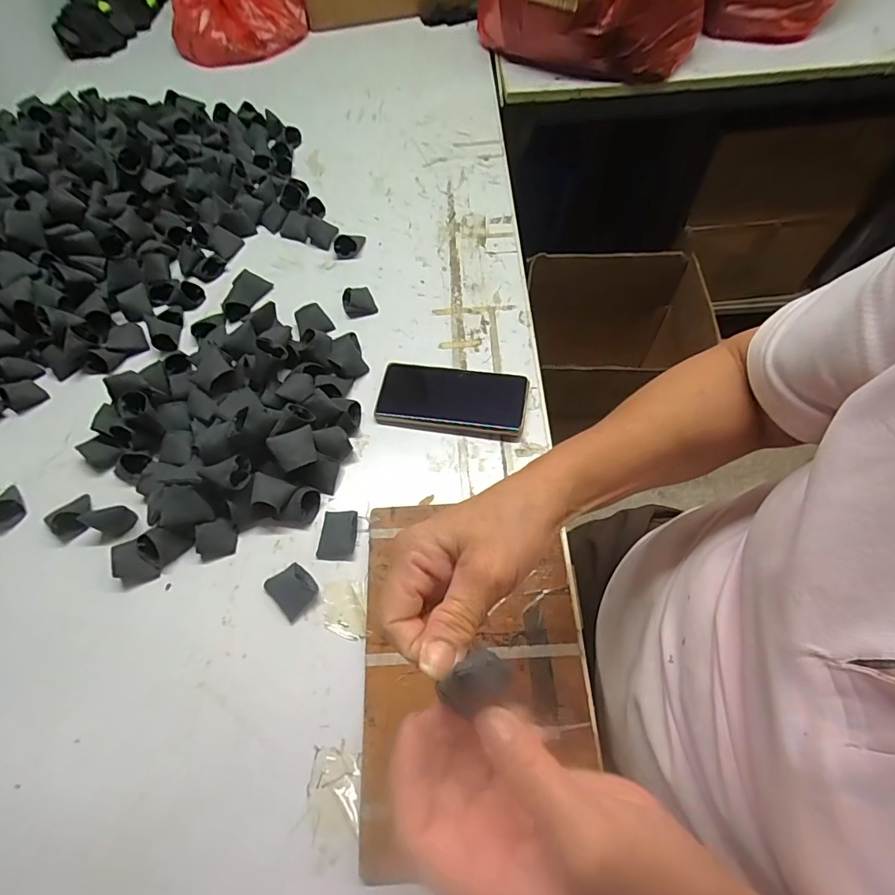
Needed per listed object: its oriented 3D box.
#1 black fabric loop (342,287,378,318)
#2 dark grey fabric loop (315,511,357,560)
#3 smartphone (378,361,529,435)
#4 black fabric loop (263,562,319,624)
[{"bbox_3d":[-0.113,-0.186,0.597,0.038,0.017,0.042,-24,63,-9],"label":"black fabric loop"},{"bbox_3d":[-0.106,0.084,0.454,0.038,0.013,0.044,2,62,5],"label":"dark grey fabric loop"},{"bbox_3d":[0.005,-0.054,0.526,0.161,0.011,0.079,7,62,7],"label":"smartphone"},{"bbox_3d":[-0.142,0.128,0.431,0.043,0.014,0.038,39,71,21],"label":"black fabric loop"}]

